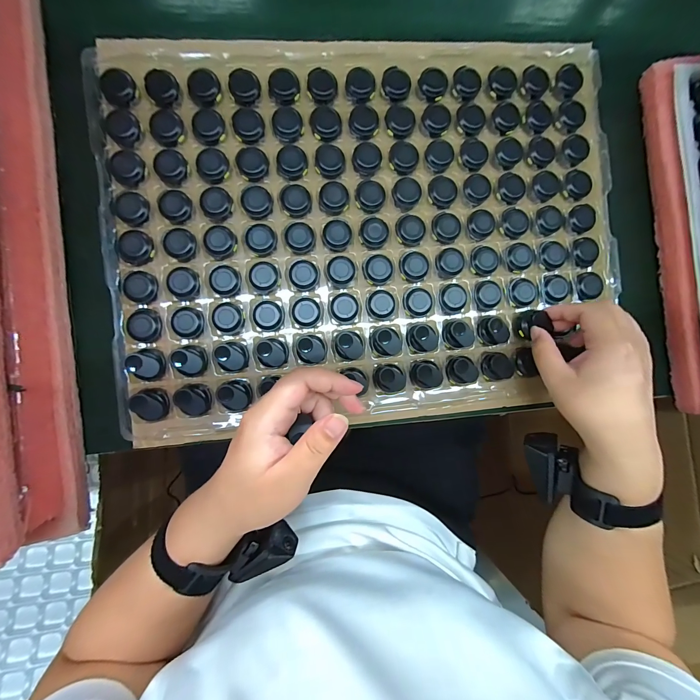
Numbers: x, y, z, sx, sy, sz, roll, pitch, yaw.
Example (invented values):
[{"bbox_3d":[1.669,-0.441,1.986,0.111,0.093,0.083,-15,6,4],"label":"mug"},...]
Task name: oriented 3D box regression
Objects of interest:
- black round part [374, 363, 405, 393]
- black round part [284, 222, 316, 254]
[{"bbox_3d":[0.039,0.028,0.303,0.031,0.011,0.026,2,89,-5],"label":"black round part"},{"bbox_3d":[-0.048,-0.109,0.298,0.028,0.004,0.030,0,90,-5],"label":"black round part"}]

